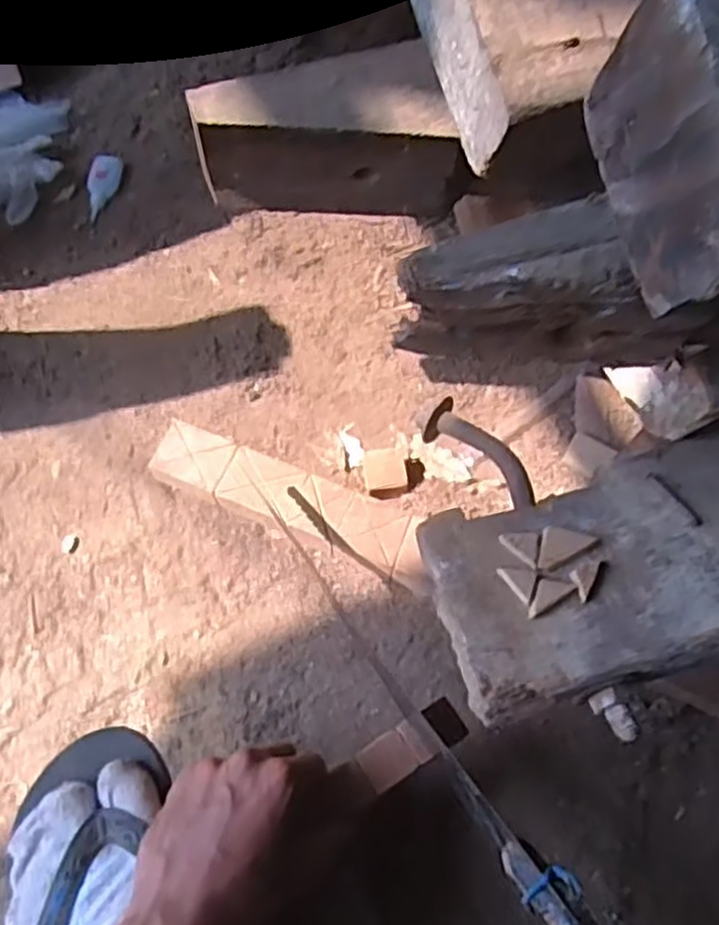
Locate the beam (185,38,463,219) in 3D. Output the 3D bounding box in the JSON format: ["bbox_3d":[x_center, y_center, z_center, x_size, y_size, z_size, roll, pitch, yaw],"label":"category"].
[{"bbox_3d":[-0.018,-0.211,0.491,0.158,0.079,0.064,0,63,-2],"label":"beam"}]

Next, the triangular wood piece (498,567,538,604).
[{"bbox_3d":[0.081,0.063,0.394,0.019,0.004,0.018,11,66,4],"label":"triangular wood piece"}]

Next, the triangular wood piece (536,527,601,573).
[{"bbox_3d":[0.108,0.044,0.411,0.035,0.010,0.020,-29,68,-16],"label":"triangular wood piece"}]

